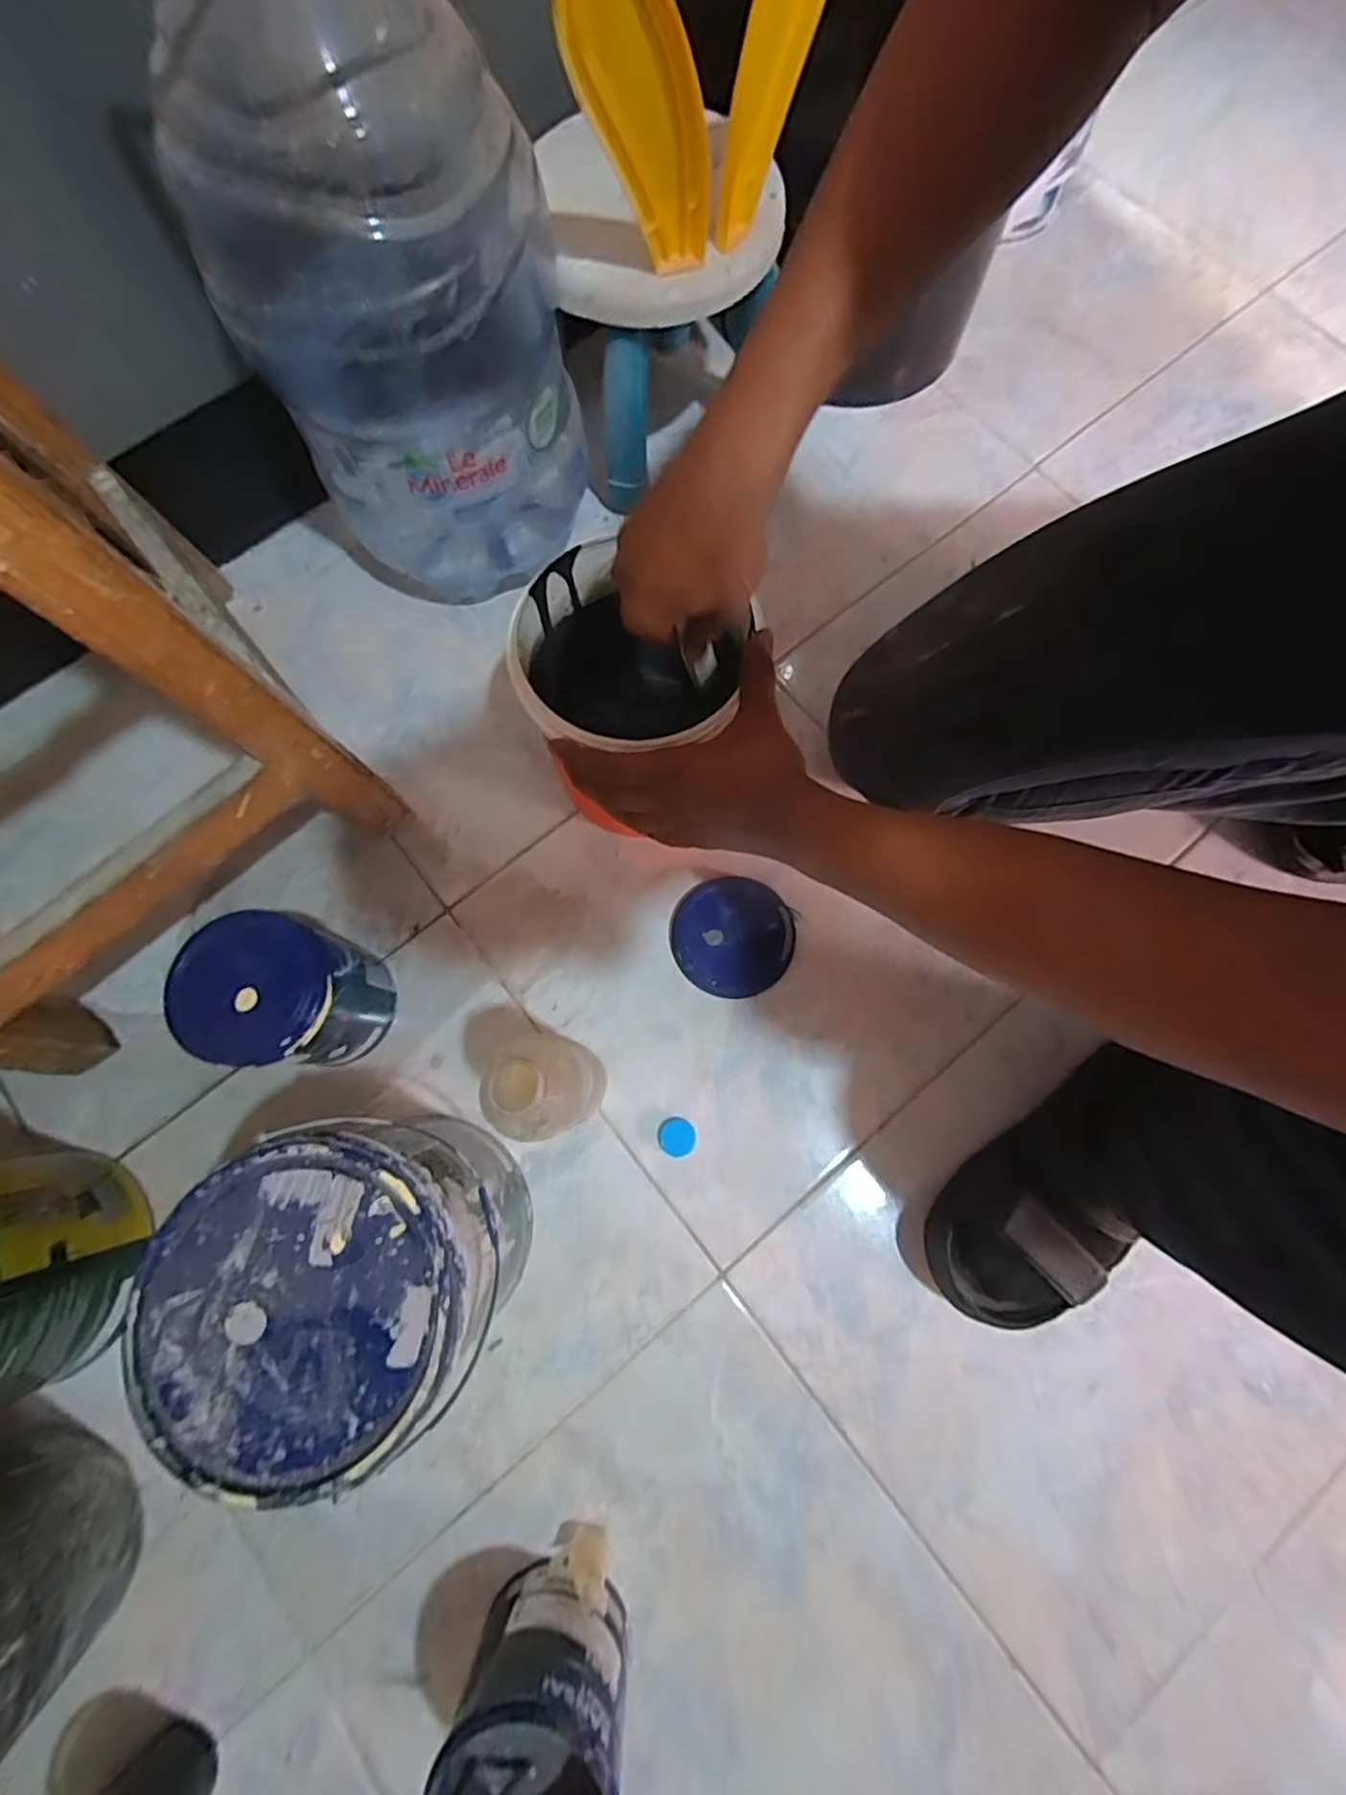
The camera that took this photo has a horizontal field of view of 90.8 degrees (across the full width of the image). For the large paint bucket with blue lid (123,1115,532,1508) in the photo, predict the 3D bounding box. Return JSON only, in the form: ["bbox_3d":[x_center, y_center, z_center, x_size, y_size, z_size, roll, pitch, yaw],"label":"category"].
[{"bbox_3d":[-0.204,0.247,0.458,0.167,0.200,0.170,0,76,0],"label":"large paint bucket with blue lid"}]

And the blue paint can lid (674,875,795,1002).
[{"bbox_3d":[0.055,0.035,0.605,0.108,0.016,0.106,-13,77,-3],"label":"blue paint can lid"}]

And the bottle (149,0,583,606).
[{"bbox_3d":[-0.197,-0.425,0.477,0.164,0.429,0.164,24,78,6],"label":"bottle"}]

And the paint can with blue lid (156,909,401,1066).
[{"bbox_3d":[-0.307,0.075,0.535,0.115,0.146,0.105,0,76,0],"label":"paint can with blue lid"}]

